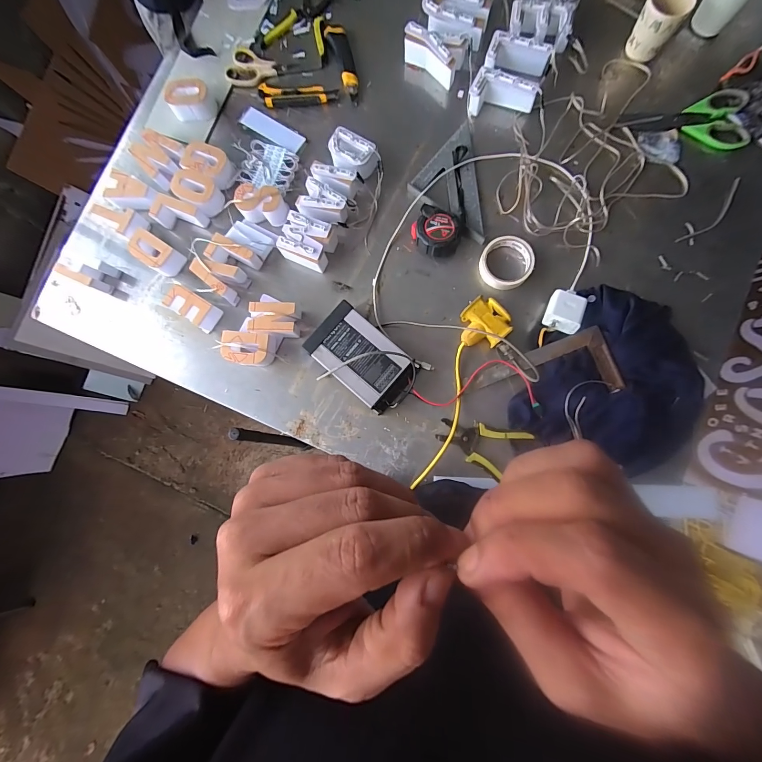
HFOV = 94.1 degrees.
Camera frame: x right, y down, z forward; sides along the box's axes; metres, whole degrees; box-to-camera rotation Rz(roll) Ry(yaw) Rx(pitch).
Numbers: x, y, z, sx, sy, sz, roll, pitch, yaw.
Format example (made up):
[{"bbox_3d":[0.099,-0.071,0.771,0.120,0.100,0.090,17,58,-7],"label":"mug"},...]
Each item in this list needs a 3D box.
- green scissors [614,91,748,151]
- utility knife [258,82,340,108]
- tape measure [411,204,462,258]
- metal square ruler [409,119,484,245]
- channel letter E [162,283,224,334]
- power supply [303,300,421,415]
[{"bbox_3d":[0.555,-0.468,0.648,0.220,0.008,0.112,-4,83,2],"label":"green scissors"},{"bbox_3d":[-0.161,-0.558,0.696,0.152,0.019,0.039,3,83,3],"label":"utility knife"},{"bbox_3d":[0.101,-0.269,0.636,0.085,0.032,0.084,0,83,3],"label":"tape measure"},{"bbox_3d":[0.118,-0.371,0.658,0.126,0.016,0.241,-4,83,2],"label":"metal square ruler"},{"bbox_3d":[-0.341,-0.131,0.645,0.089,0.052,0.053,35,86,6],"label":"channel letter E"},{"bbox_3d":[-0.035,-0.036,0.608,0.191,0.046,0.118,41,87,6],"label":"power supply"}]

